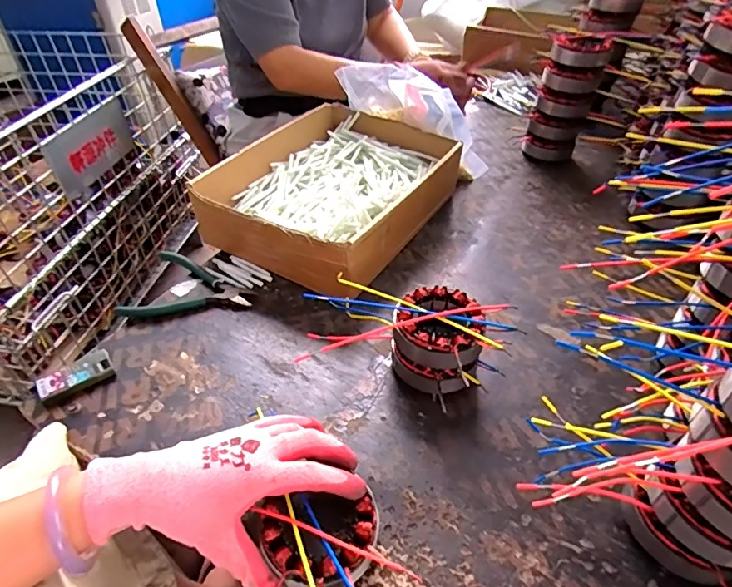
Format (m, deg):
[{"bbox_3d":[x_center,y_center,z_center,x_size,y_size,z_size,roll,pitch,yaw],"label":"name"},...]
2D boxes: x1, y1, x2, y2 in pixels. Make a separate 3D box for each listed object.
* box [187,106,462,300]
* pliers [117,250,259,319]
[{"bbox_3d":[-0.041,-0.145,0.671,0.243,0.085,0.325,22,47,22],"label":"box"},{"bbox_3d":[-0.205,-0.005,0.573,0.140,0.016,0.108,9,43,10],"label":"pliers"}]

